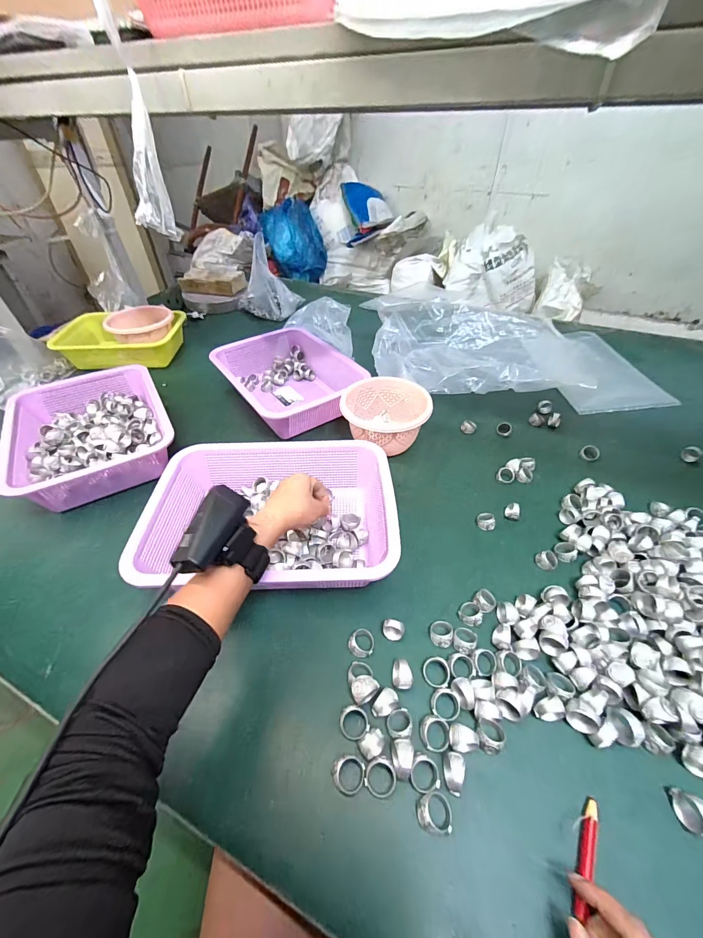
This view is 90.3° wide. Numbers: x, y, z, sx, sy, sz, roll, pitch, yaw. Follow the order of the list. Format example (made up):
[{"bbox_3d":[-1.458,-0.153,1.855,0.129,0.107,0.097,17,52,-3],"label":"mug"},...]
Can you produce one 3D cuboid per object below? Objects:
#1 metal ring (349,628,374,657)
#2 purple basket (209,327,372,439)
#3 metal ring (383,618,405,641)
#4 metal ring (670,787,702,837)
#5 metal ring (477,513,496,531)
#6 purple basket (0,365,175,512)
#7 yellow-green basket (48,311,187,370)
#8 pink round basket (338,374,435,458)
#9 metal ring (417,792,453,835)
[{"bbox_3d":[0.012,0.189,0.382,0.026,0.013,0.028,-1,45,1],"label":"metal ring"},{"bbox_3d":[-0.129,-0.178,0.713,0.214,0.084,0.288,-26,50,-22],"label":"purple basket"},{"bbox_3d":[0.047,0.180,0.391,0.023,0.017,0.017,14,47,15],"label":"metal ring"},{"bbox_3d":[0.278,0.280,0.285,0.013,0.028,0.027,4,45,5],"label":"metal ring"},{"bbox_3d":[0.193,0.076,0.504,0.021,0.020,0.024,2,45,4],"label":"metal ring"},{"bbox_3d":[-0.436,-0.067,0.600,0.221,0.073,0.289,-24,49,-21],"label":"purple basket"},{"bbox_3d":[-0.558,-0.307,0.853,0.260,0.079,0.181,3,45,4],"label":"yellow-green basket"},{"bbox_3d":[0.057,-0.088,0.607,0.127,0.094,0.129,-1,45,1],"label":"pink round basket"},{"bbox_3d":[0.069,0.284,0.289,0.030,0.017,0.025,4,45,5],"label":"metal ring"}]

